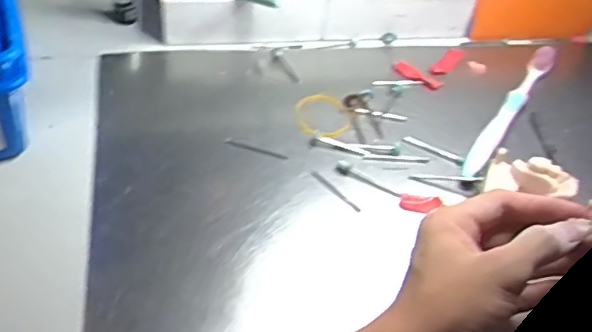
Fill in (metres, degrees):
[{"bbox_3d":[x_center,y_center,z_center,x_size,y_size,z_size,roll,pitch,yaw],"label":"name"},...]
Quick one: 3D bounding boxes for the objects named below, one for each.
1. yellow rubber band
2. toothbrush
[{"bbox_3d":[0.018,-0.037,0.458,0.041,0.004,0.050,-21,47,-23],"label":"yellow rubber band"},{"bbox_3d":[0.162,-0.046,0.478,0.017,0.010,0.191,28,49,21],"label":"toothbrush"}]

